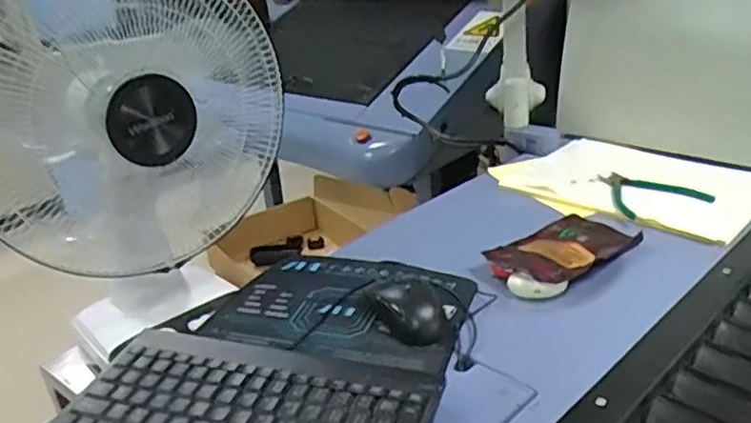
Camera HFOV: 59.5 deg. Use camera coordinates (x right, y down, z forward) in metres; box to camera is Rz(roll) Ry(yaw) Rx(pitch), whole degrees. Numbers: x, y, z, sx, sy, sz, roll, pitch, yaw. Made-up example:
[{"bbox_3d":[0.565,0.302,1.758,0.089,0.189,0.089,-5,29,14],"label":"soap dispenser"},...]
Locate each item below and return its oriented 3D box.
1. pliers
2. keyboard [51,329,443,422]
[{"bbox_3d":[0.369,-0.027,0.890,0.120,0.010,0.129,-7,24,-7],"label":"pliers"},{"bbox_3d":[-0.099,0.159,0.536,0.286,0.035,0.166,4,25,17],"label":"keyboard"}]

